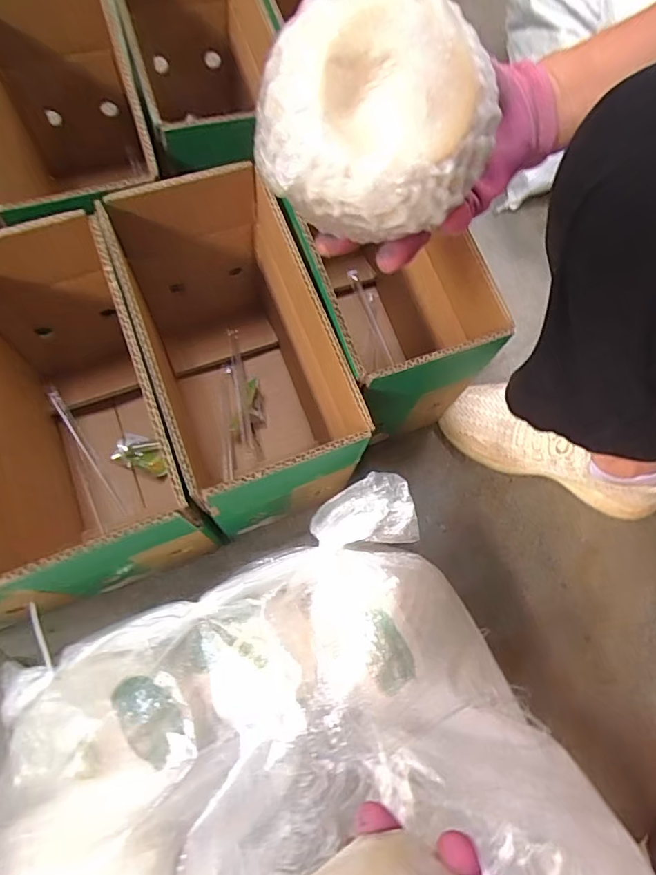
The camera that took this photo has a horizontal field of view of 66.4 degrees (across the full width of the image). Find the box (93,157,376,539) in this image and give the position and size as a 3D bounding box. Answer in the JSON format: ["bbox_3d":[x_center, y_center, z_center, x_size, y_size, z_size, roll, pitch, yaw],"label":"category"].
[{"bbox_3d":[-0.089,-0.066,0.494,0.154,0.226,0.269,-20,75,-8],"label":"box"}]

